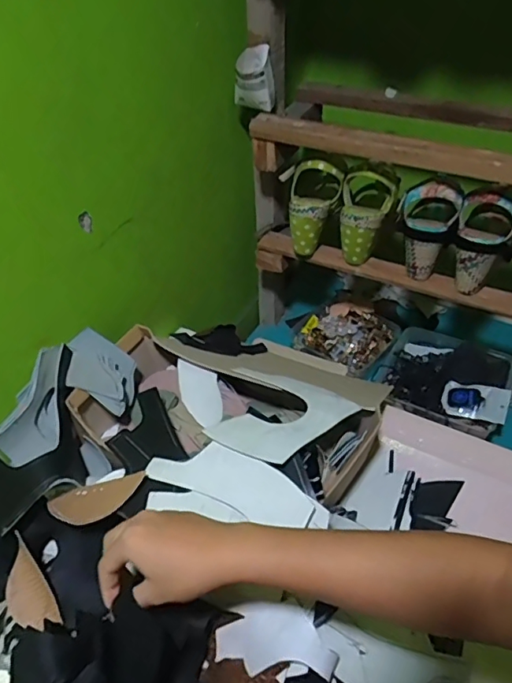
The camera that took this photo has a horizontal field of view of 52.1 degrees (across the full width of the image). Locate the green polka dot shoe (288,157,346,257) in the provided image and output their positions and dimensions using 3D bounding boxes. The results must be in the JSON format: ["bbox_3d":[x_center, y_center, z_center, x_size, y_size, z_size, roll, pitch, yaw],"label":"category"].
[{"bbox_3d":[0.075,-0.204,0.804,0.086,0.145,0.061,21,24,21],"label":"green polka dot shoe"}]

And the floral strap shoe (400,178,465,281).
[{"bbox_3d":[0.246,-0.166,0.758,0.081,0.129,0.087,16,45,18],"label":"floral strap shoe"}]

